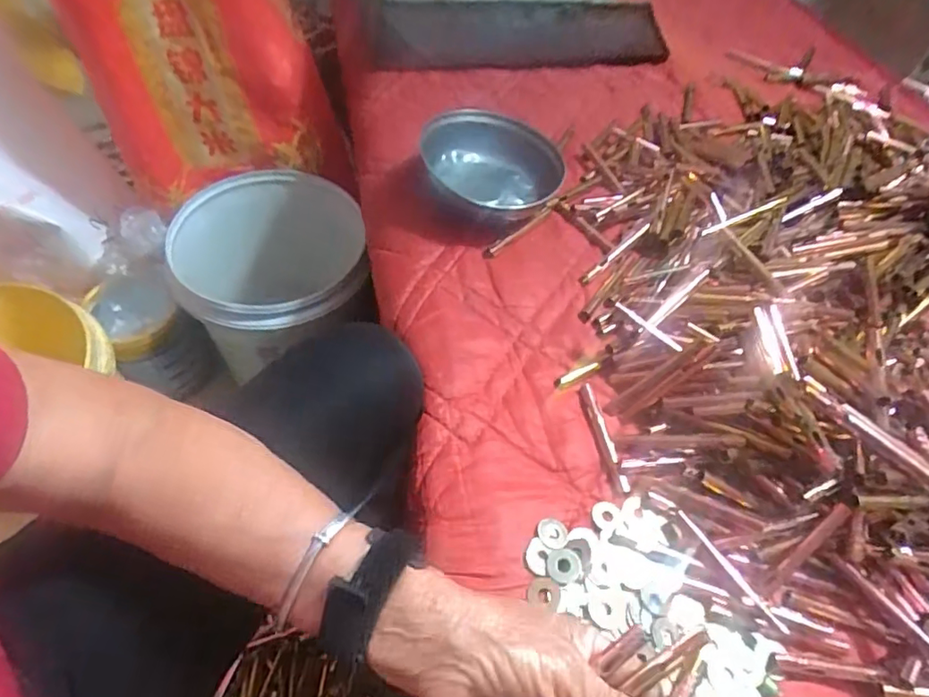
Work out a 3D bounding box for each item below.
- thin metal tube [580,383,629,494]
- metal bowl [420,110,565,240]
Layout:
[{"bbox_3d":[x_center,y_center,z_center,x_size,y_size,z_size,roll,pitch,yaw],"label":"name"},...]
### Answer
[{"bbox_3d":[0.105,0.065,0.417,0.010,0.010,0.087,-9,56,-12],"label":"thin metal tube"},{"bbox_3d":[0.025,-0.168,0.550,0.134,0.058,0.147,2,56,-1],"label":"metal bowl"}]

